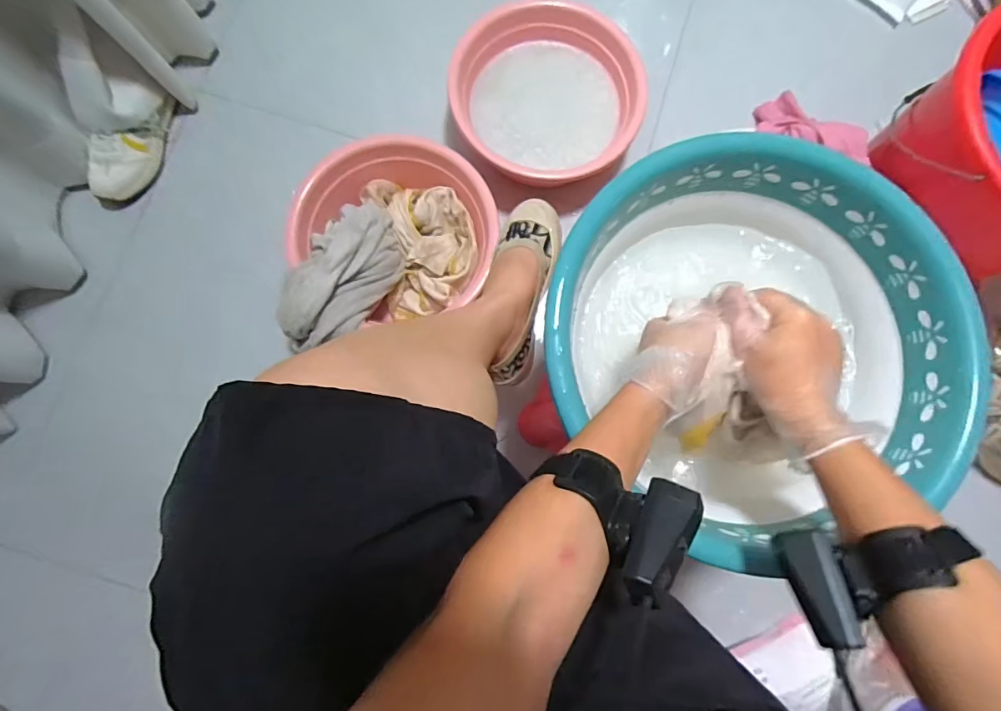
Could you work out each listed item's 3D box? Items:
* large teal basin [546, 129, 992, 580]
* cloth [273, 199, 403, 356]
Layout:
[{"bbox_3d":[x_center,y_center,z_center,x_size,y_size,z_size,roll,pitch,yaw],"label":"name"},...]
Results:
[{"bbox_3d":[0.222,-0.012,0.447,0.359,0.107,0.347,0,81,-1],"label":"large teal basin"},{"bbox_3d":[-0.231,-0.116,0.680,0.119,0.097,0.233,23,82,2],"label":"cloth"}]

